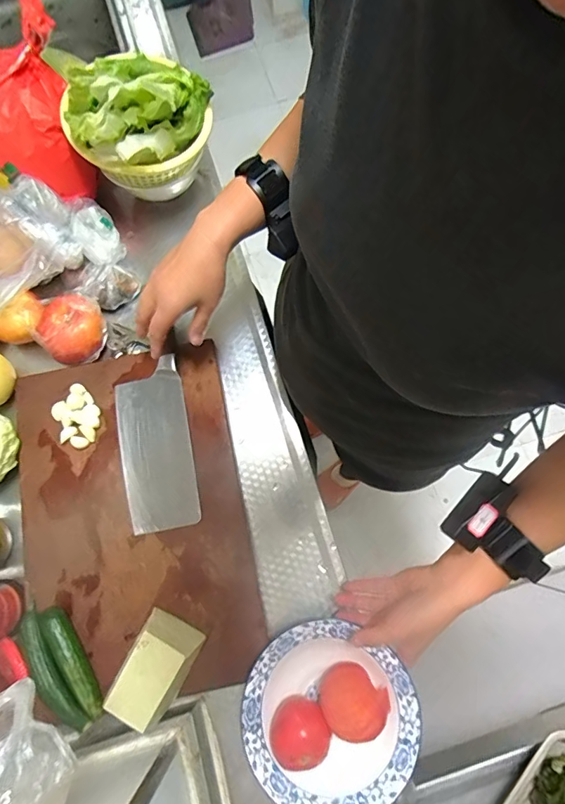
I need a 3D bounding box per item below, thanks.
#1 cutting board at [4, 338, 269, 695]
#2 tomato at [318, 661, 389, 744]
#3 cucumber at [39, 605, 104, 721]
[{"bbox_3d":[-0.190,0.130,0.535,0.281,0.018,0.398,-12,75,-2],"label":"cutting board"},{"bbox_3d":[0.073,0.310,0.461,0.063,0.065,0.061,0,75,2],"label":"tomato"},{"bbox_3d":[-0.226,0.279,0.484,0.028,0.027,0.124,-37,77,-8],"label":"cucumber"}]

